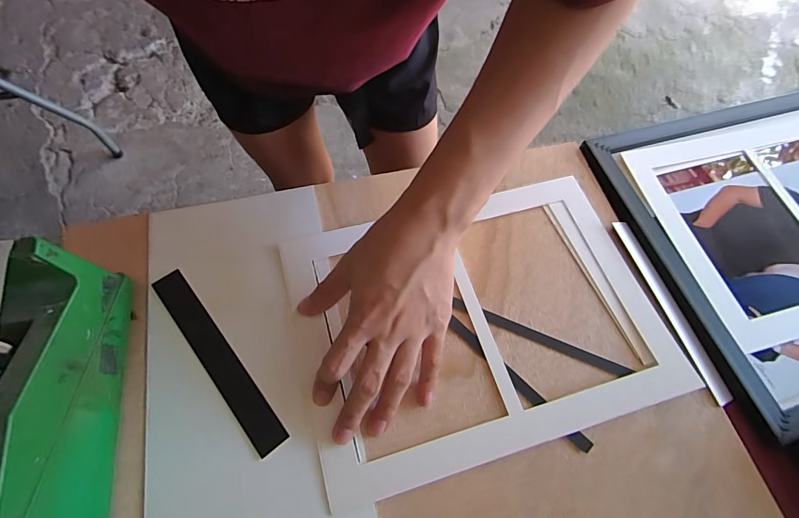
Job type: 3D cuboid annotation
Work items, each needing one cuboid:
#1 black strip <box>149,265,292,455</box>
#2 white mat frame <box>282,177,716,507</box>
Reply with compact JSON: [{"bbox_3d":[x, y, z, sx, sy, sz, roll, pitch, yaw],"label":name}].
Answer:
[{"bbox_3d":[-0.148,0.078,0.316,0.025,0.004,0.171,-36,72,-18],"label":"black strip"},{"bbox_3d":[0.067,0.047,0.346,0.308,0.009,0.222,-14,66,-9],"label":"white mat frame"}]

